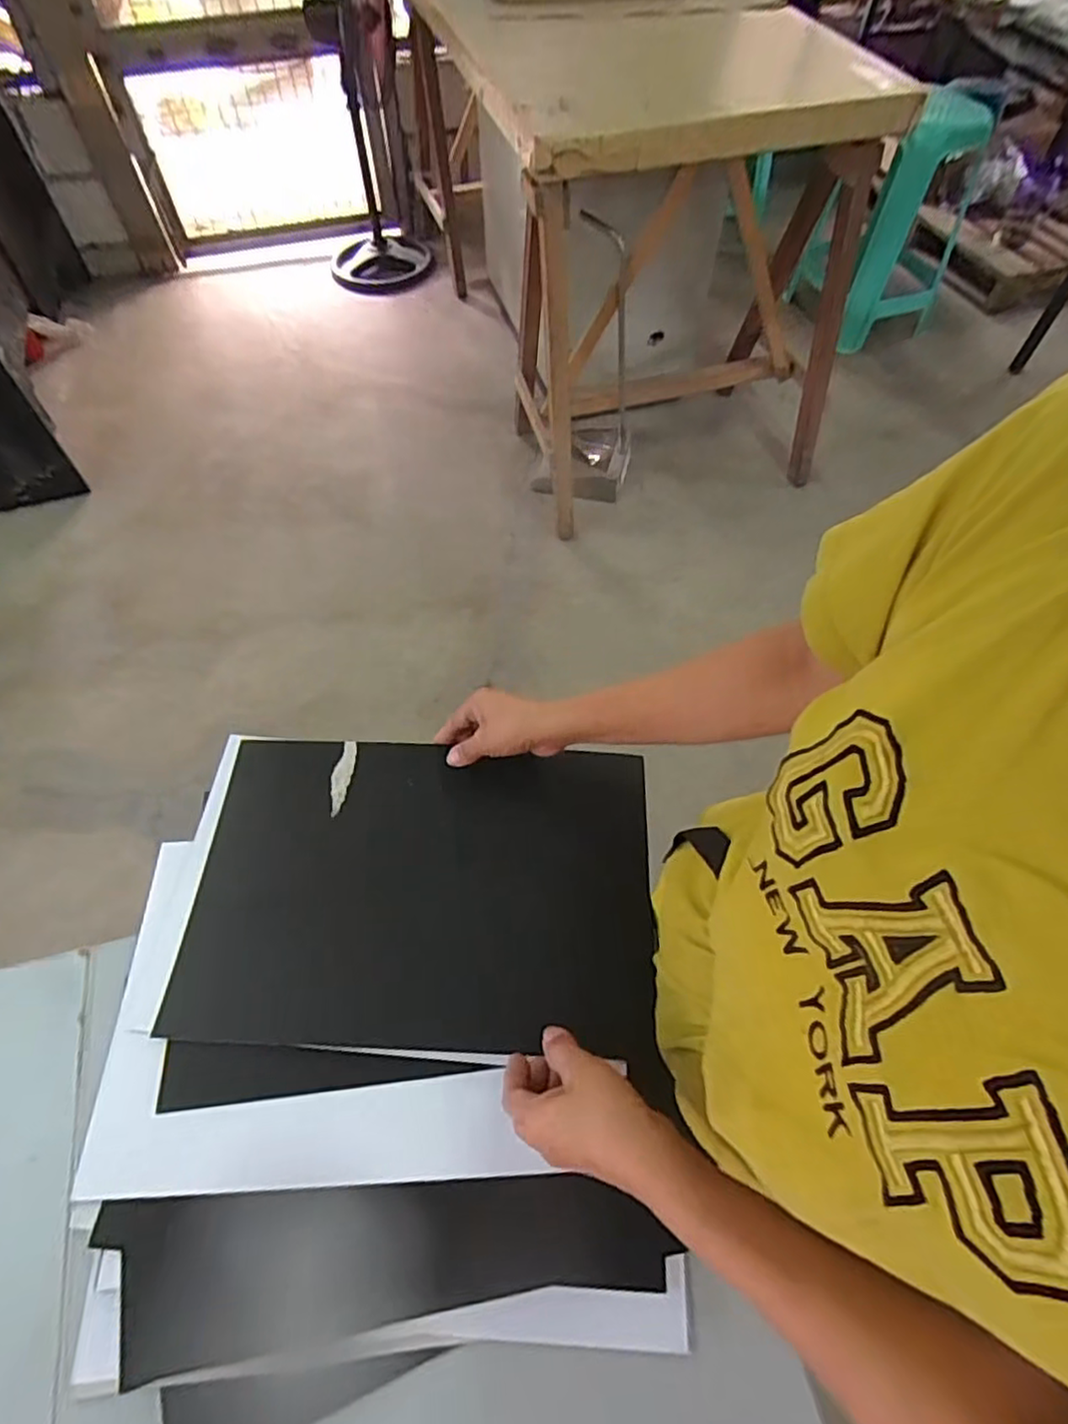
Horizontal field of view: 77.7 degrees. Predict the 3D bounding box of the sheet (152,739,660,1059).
[{"bbox_3d":[-0.089,0.150,0.573,0.373,0.033,0.247,4,66,-3],"label":"sheet"}]

